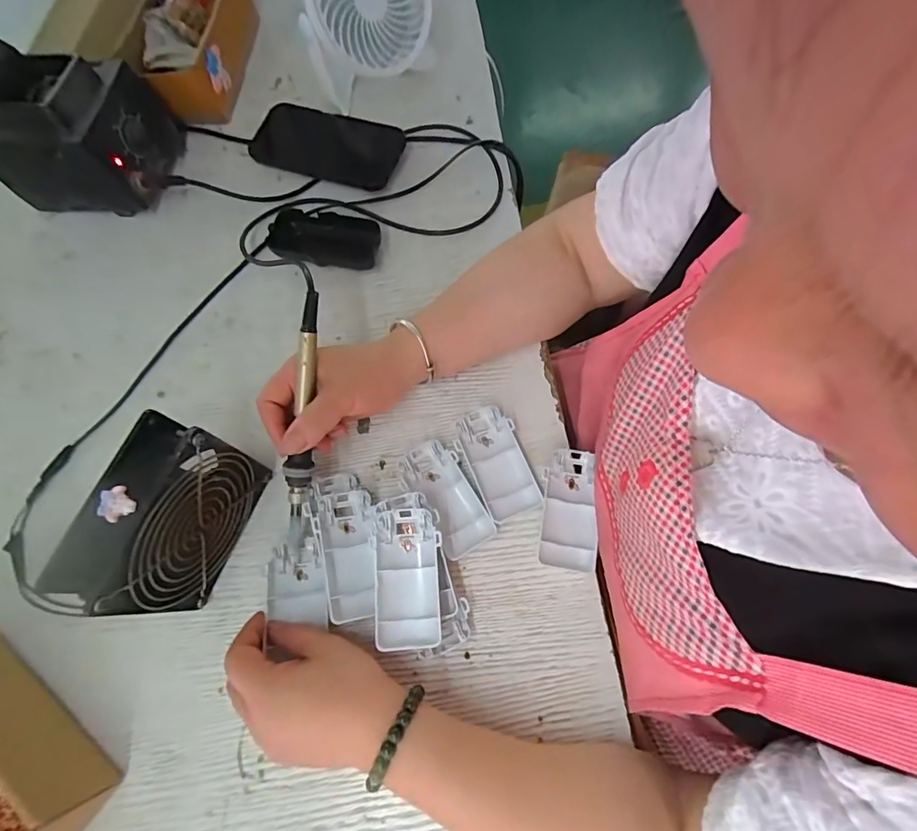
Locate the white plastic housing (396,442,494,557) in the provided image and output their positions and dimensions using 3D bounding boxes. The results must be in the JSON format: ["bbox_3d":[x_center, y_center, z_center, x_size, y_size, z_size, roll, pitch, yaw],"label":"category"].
[{"bbox_3d":[-0.010,0.066,0.388,0.046,0.013,0.092,-33,73,-11],"label":"white plastic housing"}]

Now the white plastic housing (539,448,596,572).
[{"bbox_3d":[0.088,0.074,0.381,0.042,0.016,0.092,5,70,2],"label":"white plastic housing"}]

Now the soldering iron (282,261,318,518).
[{"bbox_3d":[-0.117,-0.017,0.357,0.020,0.027,0.188,3,92,1],"label":"soldering iron"}]

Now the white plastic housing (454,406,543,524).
[{"bbox_3d":[0.031,0.039,0.396,0.046,0.013,0.093,-23,71,-8],"label":"white plastic housing"}]

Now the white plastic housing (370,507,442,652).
[{"bbox_3d":[-0.037,0.117,0.345,0.047,0.020,0.093,-5,68,-4],"label":"white plastic housing"}]

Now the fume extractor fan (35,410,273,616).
[{"bbox_3d":[-0.197,0.070,0.327,0.043,0.121,0.113,20,71,7],"label":"fume extractor fan"}]

